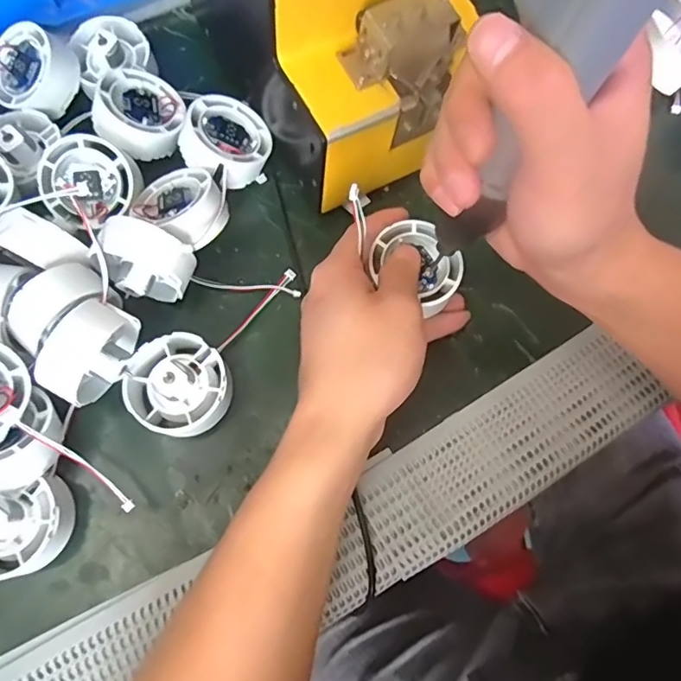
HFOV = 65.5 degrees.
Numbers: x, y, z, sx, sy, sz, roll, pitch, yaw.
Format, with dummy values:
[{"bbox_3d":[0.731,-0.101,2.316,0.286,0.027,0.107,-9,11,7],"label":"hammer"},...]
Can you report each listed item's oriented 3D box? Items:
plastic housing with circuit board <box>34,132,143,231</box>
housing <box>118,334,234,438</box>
[{"bbox_3d":[-0.151,-0.095,0.320,0.053,0.020,0.053,-1,96,-9],"label":"plastic housing with circuit board"},{"bbox_3d":[-0.088,0.025,0.291,0.055,0.035,0.053,1,72,-3],"label":"housing"}]

